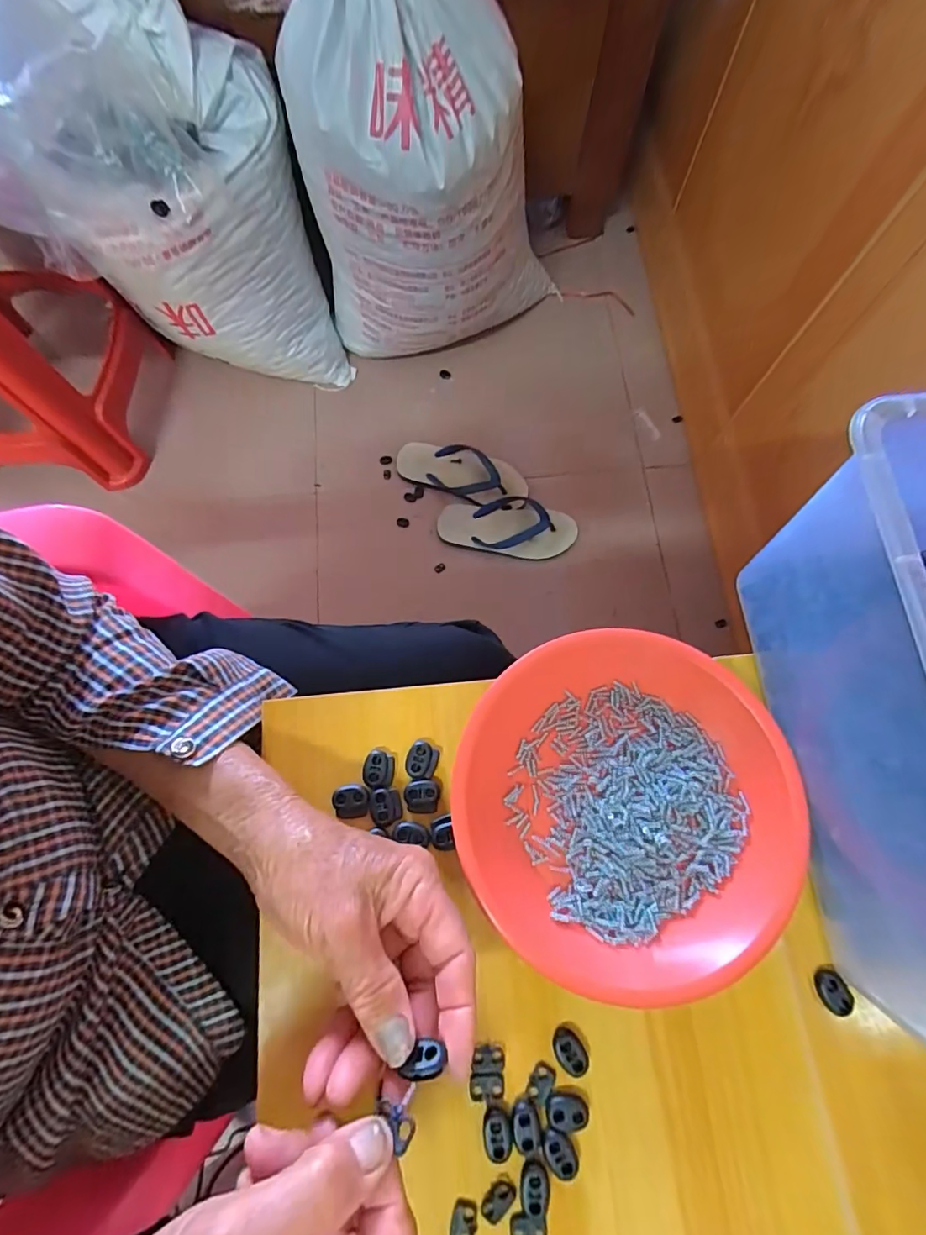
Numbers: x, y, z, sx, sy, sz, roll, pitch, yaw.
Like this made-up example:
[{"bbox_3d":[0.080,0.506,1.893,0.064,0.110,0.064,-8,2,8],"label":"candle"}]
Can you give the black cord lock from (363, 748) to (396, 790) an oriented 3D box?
[{"bbox_3d":[-0.052,0.094,0.317,0.018,0.004,0.021,11,74,3],"label":"black cord lock"}]

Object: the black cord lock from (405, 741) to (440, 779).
[{"bbox_3d":[-0.025,0.089,0.320,0.019,0.005,0.022,7,74,2],"label":"black cord lock"}]

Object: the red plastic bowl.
[{"bbox_3d":[0.093,0.107,0.304,0.189,0.029,0.190,0,74,0],"label":"red plastic bowl"}]

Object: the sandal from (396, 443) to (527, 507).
[{"bbox_3d":[-0.004,-0.259,0.930,0.241,0.040,0.105,11,74,3],"label":"sandal"}]

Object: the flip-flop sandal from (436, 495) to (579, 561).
[{"bbox_3d":[0.077,-0.159,0.895,0.236,0.049,0.098,8,74,2],"label":"flip-flop sandal"}]

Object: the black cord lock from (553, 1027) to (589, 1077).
[{"bbox_3d":[0.058,0.234,0.278,0.016,0.004,0.021,-30,76,-8],"label":"black cord lock"}]

